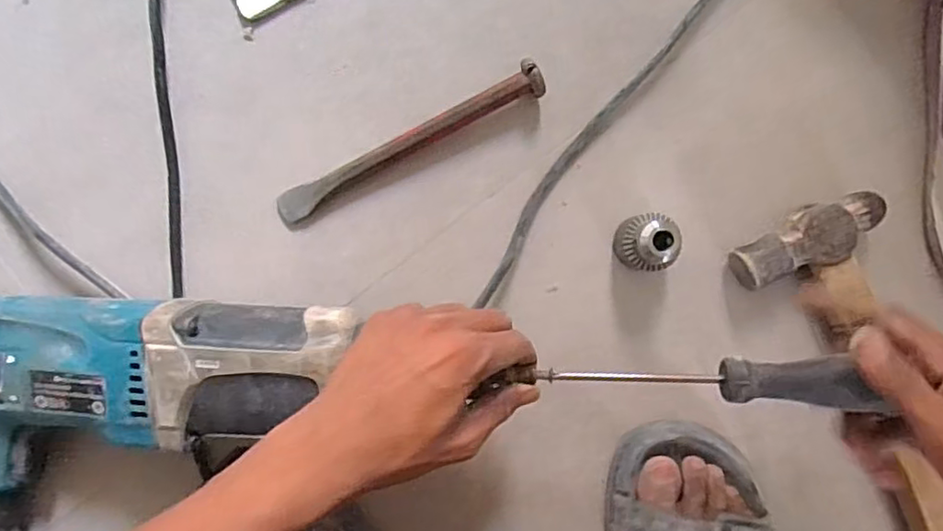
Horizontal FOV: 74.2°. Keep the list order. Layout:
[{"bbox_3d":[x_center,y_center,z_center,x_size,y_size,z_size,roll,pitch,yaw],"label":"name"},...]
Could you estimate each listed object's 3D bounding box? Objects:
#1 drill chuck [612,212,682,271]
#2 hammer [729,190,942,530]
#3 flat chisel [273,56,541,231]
[{"bbox_3d":[0.121,-0.016,0.427,0.040,0.050,0.039,1,92,-2],"label":"drill chuck"},{"bbox_3d":[0.290,0.102,0.442,0.104,0.029,0.303,-24,92,-1],"label":"hammer"},{"bbox_3d":[-0.044,-0.084,0.433,0.202,0.022,0.022,-29,92,-1],"label":"flat chisel"}]

